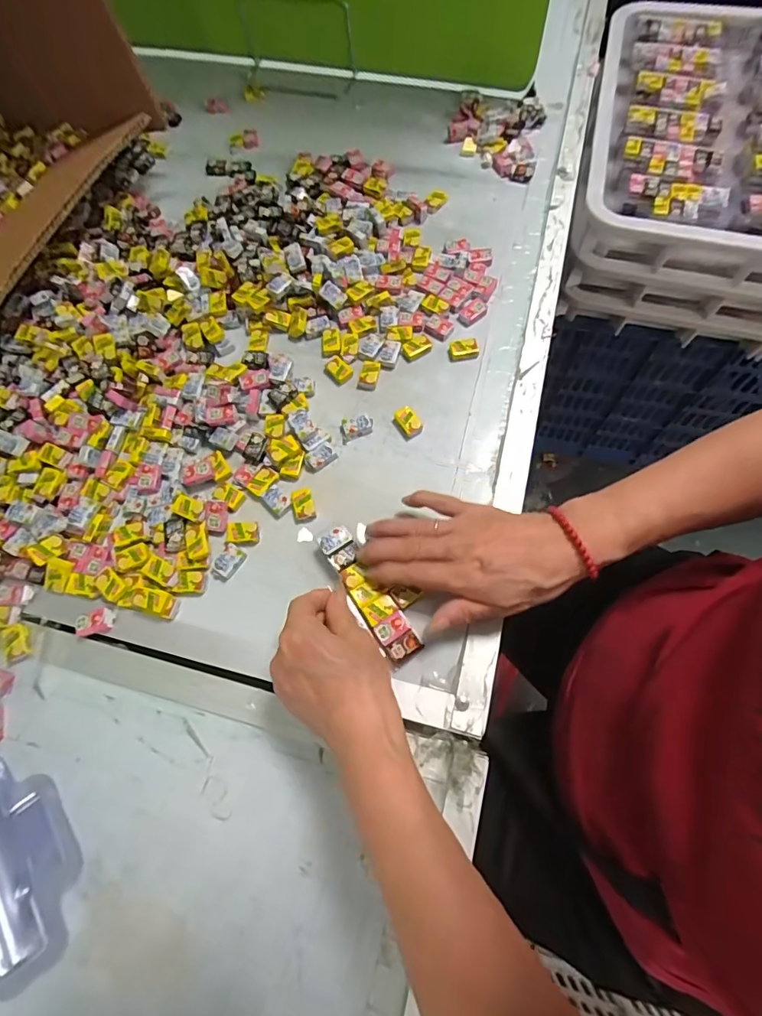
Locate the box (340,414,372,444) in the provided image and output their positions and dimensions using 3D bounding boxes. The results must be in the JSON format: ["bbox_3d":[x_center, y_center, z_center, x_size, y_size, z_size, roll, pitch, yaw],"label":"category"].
[{"bbox_3d":[-0.023,-0.073,0.425,0.030,0.010,0.021,-18,71,-5],"label":"box"}]

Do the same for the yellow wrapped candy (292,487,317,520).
[{"bbox_3d":[-0.066,-0.003,0.398,0.017,0.009,0.029,-16,71,-5],"label":"yellow wrapped candy"}]

